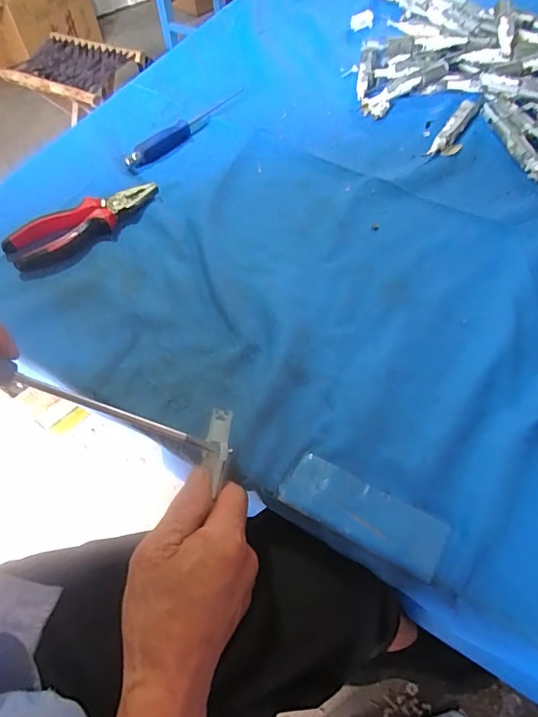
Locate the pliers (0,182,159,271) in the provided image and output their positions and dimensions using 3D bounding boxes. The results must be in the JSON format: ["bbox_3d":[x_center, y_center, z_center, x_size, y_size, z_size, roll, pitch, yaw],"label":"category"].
[{"bbox_3d":[-0.187,-0.137,0.469,0.158,0.018,0.054,-26,62,-14],"label":"pliers"}]

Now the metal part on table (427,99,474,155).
[{"bbox_3d":[0.218,-0.265,0.533,0.027,0.013,0.107,29,64,17],"label":"metal part on table"}]

